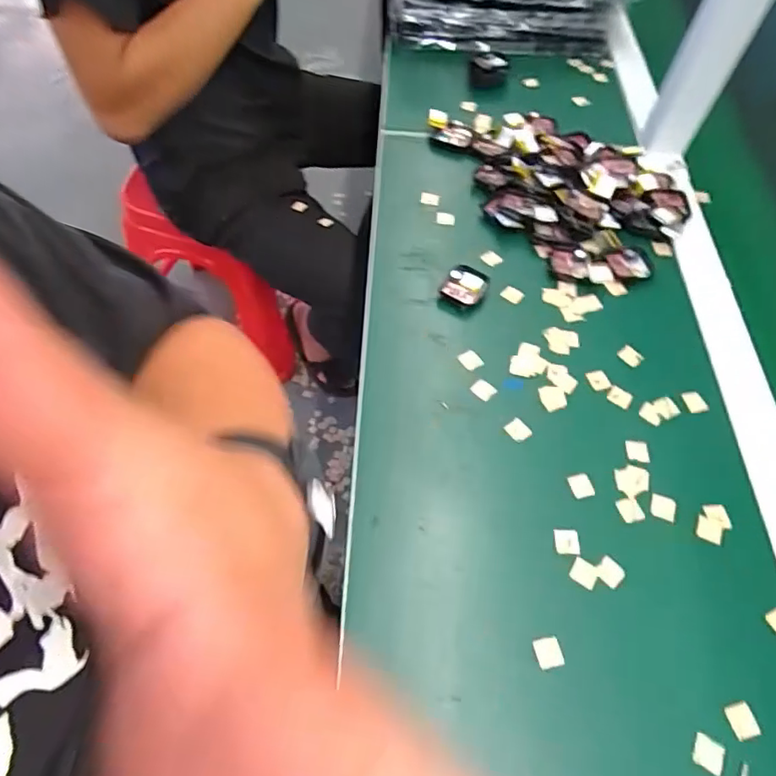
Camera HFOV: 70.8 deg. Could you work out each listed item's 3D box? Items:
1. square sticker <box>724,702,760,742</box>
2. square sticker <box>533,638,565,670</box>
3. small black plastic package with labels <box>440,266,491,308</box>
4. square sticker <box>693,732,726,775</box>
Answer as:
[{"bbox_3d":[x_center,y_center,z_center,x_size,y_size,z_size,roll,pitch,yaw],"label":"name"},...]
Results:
[{"bbox_3d":[0.214,0.200,0.328,0.016,0.004,0.018,-10,60,-10],"label":"square sticker"},{"bbox_3d":[0.101,0.166,0.343,0.016,0.004,0.017,-8,60,-9],"label":"square sticker"},{"bbox_3d":[0.071,-0.093,0.501,0.038,0.010,0.046,24,60,10],"label":"small black plastic package with labels"},{"bbox_3d":[0.187,0.213,0.317,0.017,0.004,0.017,30,61,13],"label":"square sticker"}]

